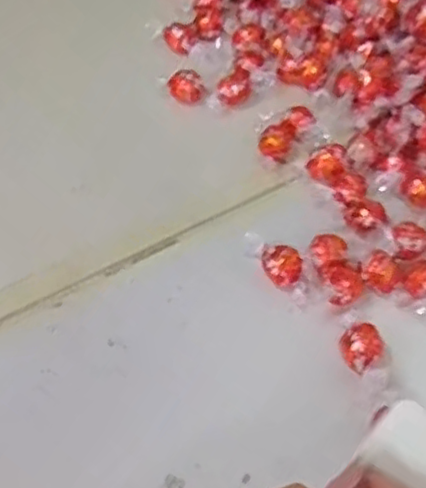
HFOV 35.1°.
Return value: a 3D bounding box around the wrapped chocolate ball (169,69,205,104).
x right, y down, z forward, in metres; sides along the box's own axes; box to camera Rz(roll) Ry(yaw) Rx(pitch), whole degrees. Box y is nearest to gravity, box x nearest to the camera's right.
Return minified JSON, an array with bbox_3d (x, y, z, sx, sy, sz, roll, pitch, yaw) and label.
[{"bbox_3d":[-0.024,-0.143,0.611,0.031,0.022,0.023,-5,53,-2],"label":"wrapped chocolate ball"}]

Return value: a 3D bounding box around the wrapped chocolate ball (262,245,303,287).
[{"bbox_3d":[0.051,0.018,0.490,0.028,0.027,0.024,3,53,4],"label":"wrapped chocolate ball"}]

